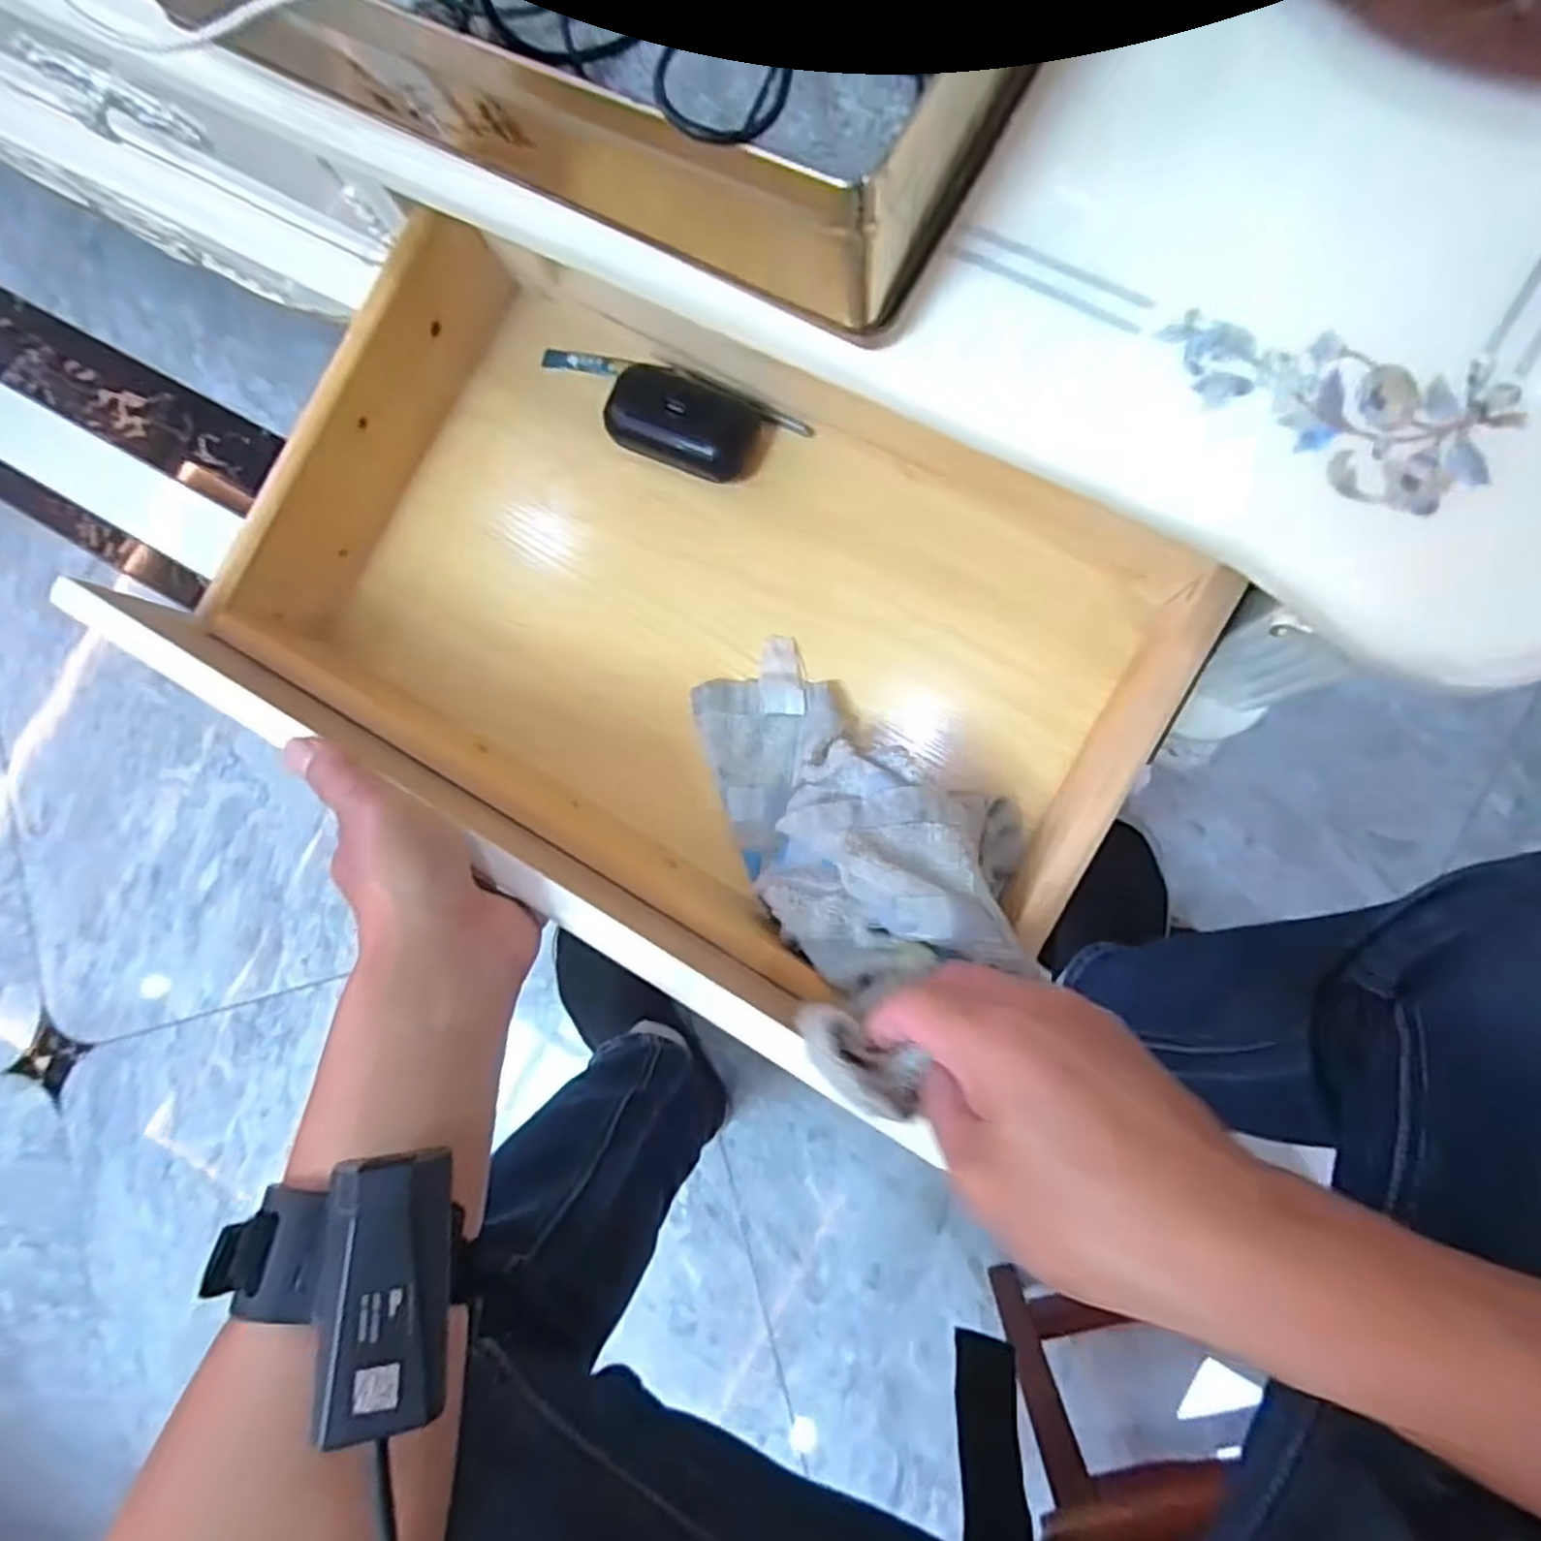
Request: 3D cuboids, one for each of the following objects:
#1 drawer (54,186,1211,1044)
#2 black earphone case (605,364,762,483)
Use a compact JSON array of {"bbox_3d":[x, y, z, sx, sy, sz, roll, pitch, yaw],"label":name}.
[{"bbox_3d":[-0.049,-0.088,0.411,0.440,0.143,0.301,29,88,8],"label":"drawer"},{"bbox_3d":[-0.052,-0.200,0.452,0.089,0.039,0.046,25,89,8],"label":"black earphone case"}]

